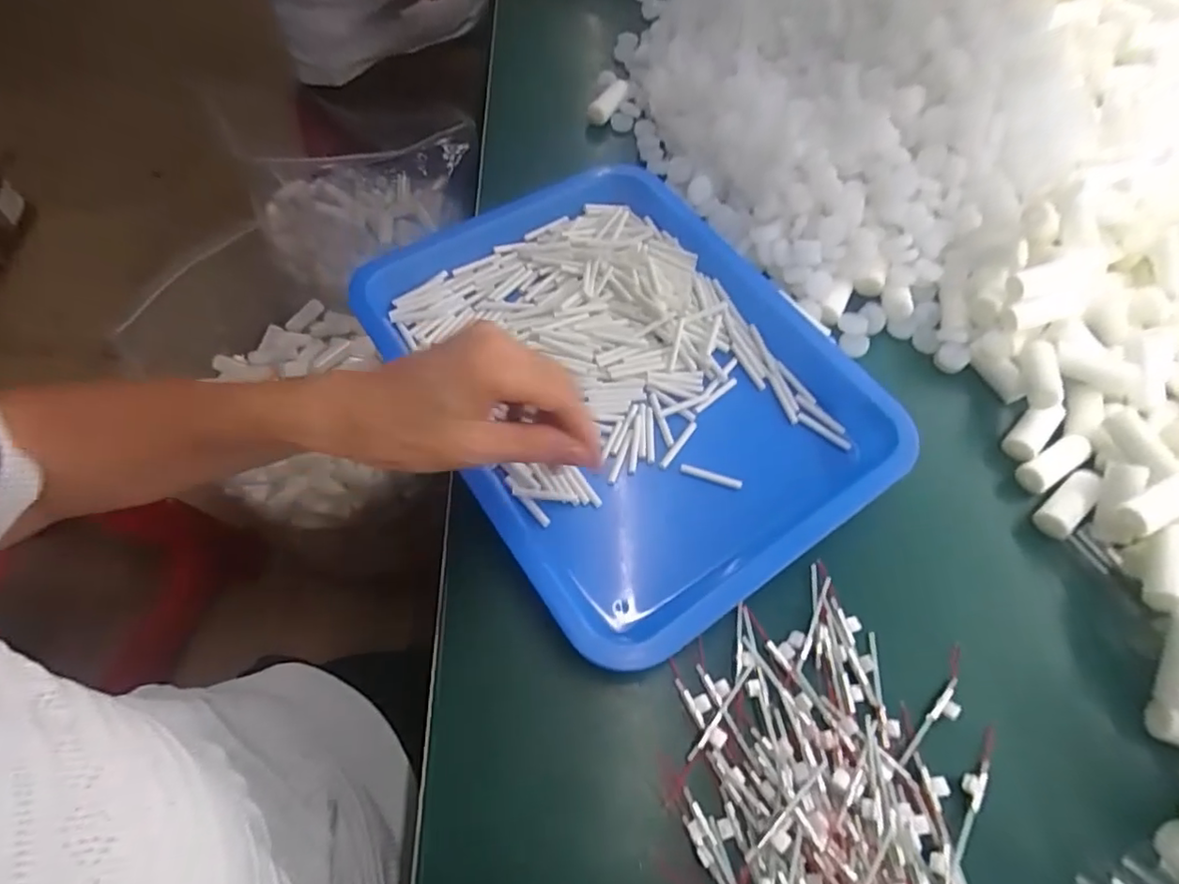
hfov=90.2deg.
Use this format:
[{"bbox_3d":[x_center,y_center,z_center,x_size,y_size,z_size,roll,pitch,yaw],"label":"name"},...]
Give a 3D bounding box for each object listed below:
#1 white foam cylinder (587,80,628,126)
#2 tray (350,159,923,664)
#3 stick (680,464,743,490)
[{"bbox_3d":[0.019,-0.327,0.564,0.018,0.020,0.055,27,64,11],"label":"white foam cylinder"},{"bbox_3d":[0.028,-0.050,0.402,0.268,0.036,0.325,-29,67,-17],"label":"tray"},{"bbox_3d":[0.079,0.023,0.381,0.041,0.004,0.007,16,62,5],"label":"stick"}]

